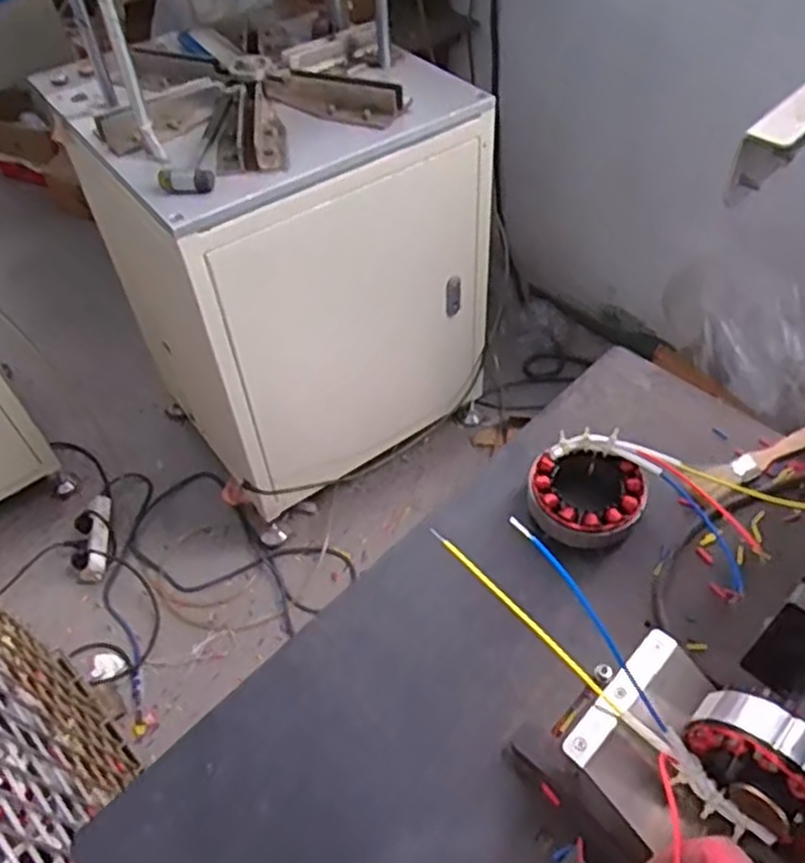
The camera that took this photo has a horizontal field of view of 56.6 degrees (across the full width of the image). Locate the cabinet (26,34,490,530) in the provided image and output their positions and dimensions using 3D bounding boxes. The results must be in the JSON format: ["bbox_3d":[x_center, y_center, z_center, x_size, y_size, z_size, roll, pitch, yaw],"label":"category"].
[{"bbox_3d":[-0.208,-0.320,1.408,0.559,0.670,0.518,-30,55,-19],"label":"cabinet"}]

